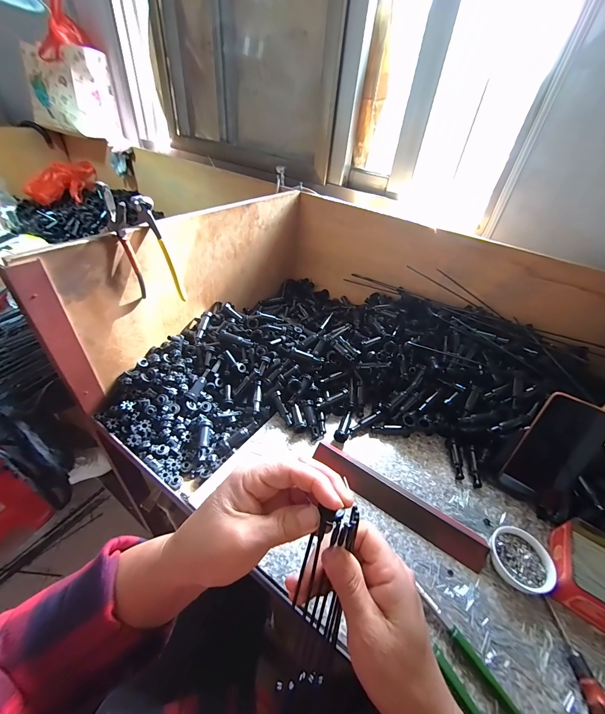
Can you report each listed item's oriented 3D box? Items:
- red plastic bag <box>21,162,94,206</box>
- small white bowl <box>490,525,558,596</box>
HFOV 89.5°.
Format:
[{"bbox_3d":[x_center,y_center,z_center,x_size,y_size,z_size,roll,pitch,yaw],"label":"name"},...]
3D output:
[{"bbox_3d":[-0.960,-0.696,1.226,0.263,0.133,0.073,-34,51,-11],"label":"red plastic bag"},{"bbox_3d":[0.281,0.264,0.396,0.072,0.028,0.070,4,40,-3],"label":"small white bowl"}]

